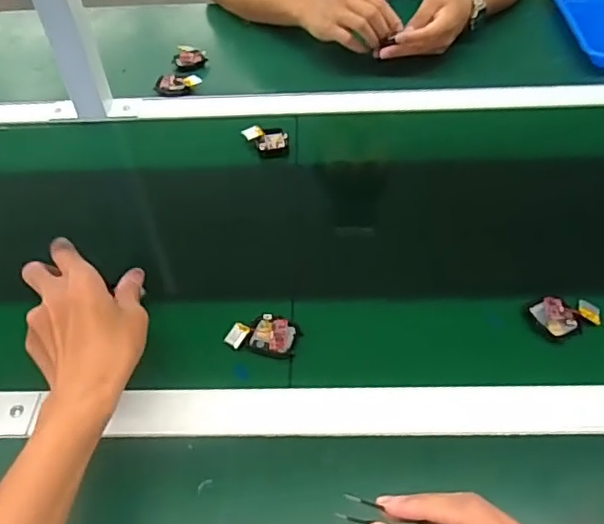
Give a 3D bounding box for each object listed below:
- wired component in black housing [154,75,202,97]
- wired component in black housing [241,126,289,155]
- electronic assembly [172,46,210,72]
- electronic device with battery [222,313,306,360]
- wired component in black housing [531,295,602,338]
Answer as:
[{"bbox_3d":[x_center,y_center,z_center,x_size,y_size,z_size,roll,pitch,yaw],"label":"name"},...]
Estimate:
[{"bbox_3d":[-0.170,-0.243,0.796,0.058,0.022,0.032,3,44,-2],"label":"wired component in black housing"},{"bbox_3d":[-0.044,-0.149,0.708,0.052,0.019,0.037,-3,45,-8],"label":"wired component in black housing"},{"bbox_3d":[-0.164,-0.301,0.851,0.048,0.018,0.041,-7,45,-11],"label":"electronic assembly"},{"bbox_3d":[-0.034,0.065,0.519,0.062,0.011,0.036,10,44,6],"label":"electronic device with battery"},{"bbox_3d":[0.239,0.046,0.519,0.059,0.013,0.037,-10,46,-15],"label":"wired component in black housing"}]

